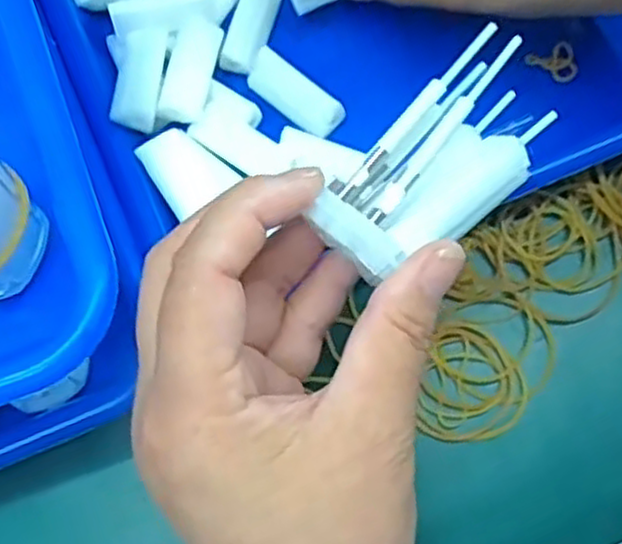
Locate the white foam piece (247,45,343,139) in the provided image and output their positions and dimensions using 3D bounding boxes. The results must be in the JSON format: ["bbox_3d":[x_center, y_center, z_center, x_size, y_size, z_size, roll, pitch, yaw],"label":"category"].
[{"bbox_3d":[-0.007,-0.079,0.332,0.048,0.008,0.016,40,77,14],"label":"white foam piece"}]

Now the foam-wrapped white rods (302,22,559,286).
[{"bbox_3d":[0.035,-0.029,0.209,0.071,0.022,0.035,-40,75,-11],"label":"foam-wrapped white rods"}]

